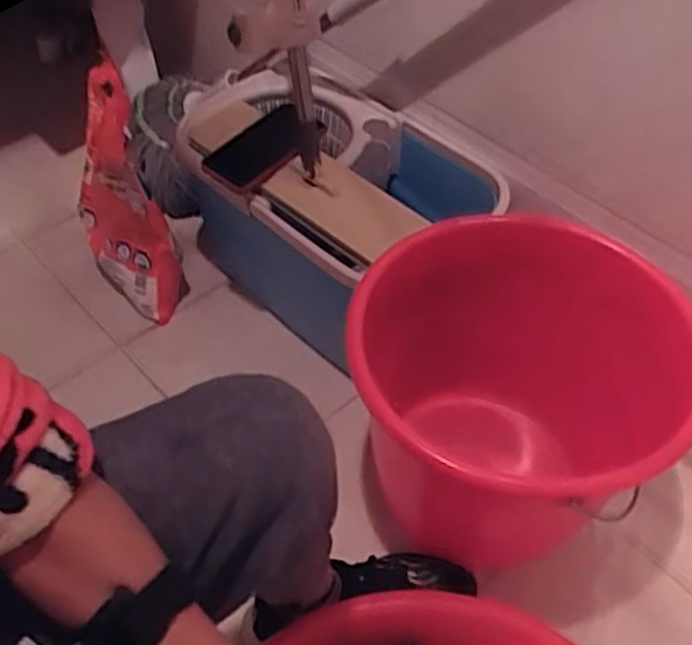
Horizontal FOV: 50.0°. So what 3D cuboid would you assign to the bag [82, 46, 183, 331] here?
[{"bbox_3d":[-0.337,-0.178,1.099,0.109,0.300,0.266,-19,53,-17],"label":"bag"}]

